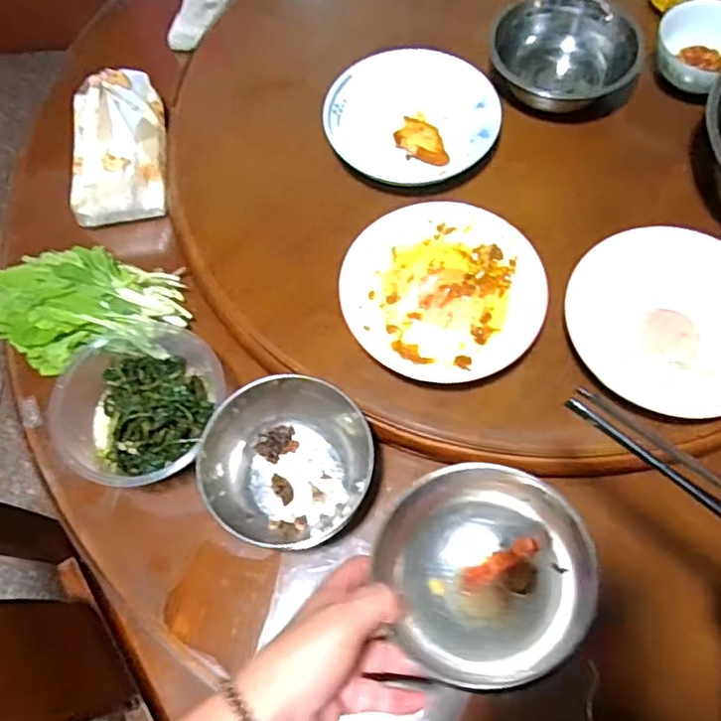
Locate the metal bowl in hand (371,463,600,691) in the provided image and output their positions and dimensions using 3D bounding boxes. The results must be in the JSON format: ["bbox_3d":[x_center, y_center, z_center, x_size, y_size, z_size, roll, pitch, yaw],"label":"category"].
[{"bbox_3d":[0.072,0.125,0.382,0.118,0.072,0.120,-1,65,3],"label":"metal bowl in hand"}]

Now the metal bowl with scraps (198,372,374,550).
[{"bbox_3d":[-0.063,0.085,0.545,0.139,0.075,0.128,-1,65,3],"label":"metal bowl with scraps"}]

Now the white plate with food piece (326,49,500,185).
[{"bbox_3d":[0.054,-0.258,0.662,0.172,0.025,0.163,-1,65,3],"label":"white plate with food piece"}]

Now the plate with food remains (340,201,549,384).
[{"bbox_3d":[0.074,-0.065,0.574,0.173,0.026,0.166,-1,65,3],"label":"plate with food remains"}]

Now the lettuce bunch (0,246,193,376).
[{"bbox_3d":[-0.275,-0.057,0.623,0.195,0.057,0.107,-14,65,-3],"label":"lettuce bunch"}]

